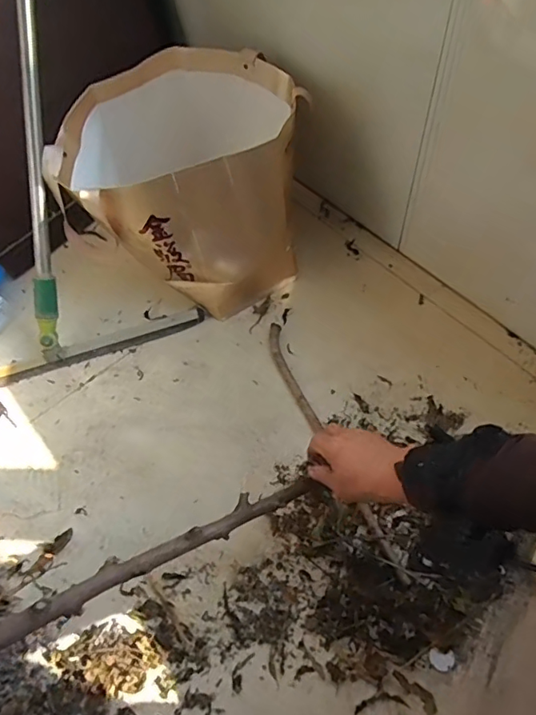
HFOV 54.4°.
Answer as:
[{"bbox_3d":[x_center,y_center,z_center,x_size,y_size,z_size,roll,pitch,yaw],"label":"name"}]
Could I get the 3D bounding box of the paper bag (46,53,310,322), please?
[{"bbox_3d":[-0.124,-0.291,0.869,0.339,0.245,0.330,4,60,7],"label":"paper bag"}]

